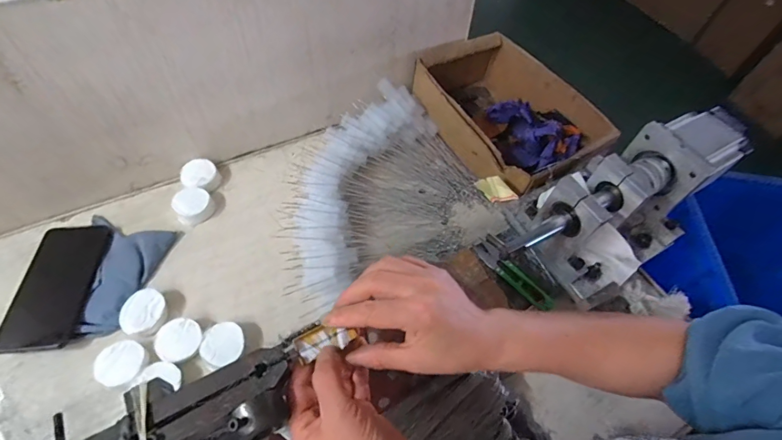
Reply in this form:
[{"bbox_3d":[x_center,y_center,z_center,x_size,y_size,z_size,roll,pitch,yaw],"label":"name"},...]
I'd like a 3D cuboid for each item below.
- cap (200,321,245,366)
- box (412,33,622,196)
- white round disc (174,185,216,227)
[{"bbox_3d":[-0.188,0.143,0.457,0.044,0.025,0.045,2,56,-4],"label":"cap"},{"bbox_3d":[0.181,-0.165,0.650,0.202,0.106,0.284,-25,62,-20],"label":"box"},{"bbox_3d":[-0.272,-0.021,0.553,0.050,0.024,0.049,36,61,18],"label":"white round disc"}]

